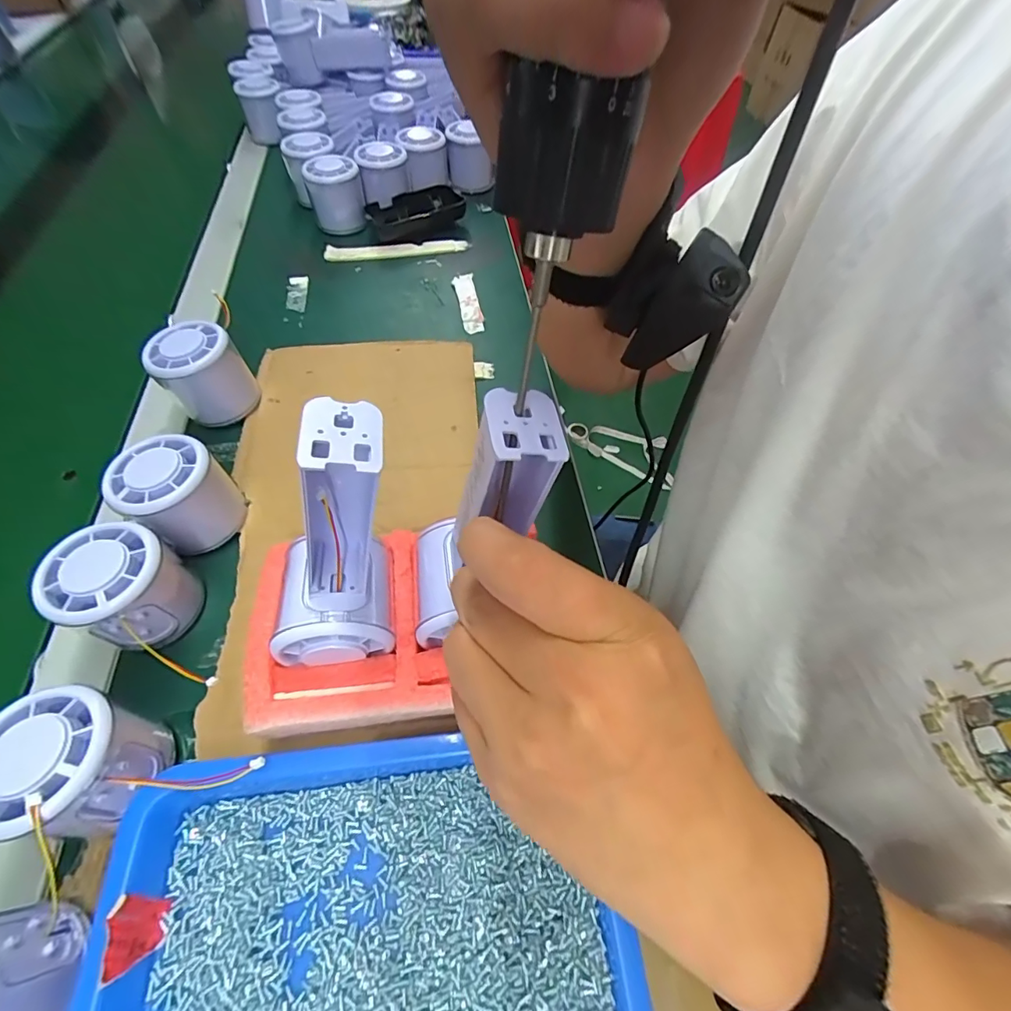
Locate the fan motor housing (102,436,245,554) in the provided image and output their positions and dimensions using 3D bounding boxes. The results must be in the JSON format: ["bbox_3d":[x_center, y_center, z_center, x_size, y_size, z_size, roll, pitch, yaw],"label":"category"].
[{"bbox_3d":[-0.202,-0.007,0.296,0.053,0.054,0.057,35,62,19],"label":"fan motor housing"}]

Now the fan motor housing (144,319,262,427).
[{"bbox_3d":[-0.224,-0.097,0.358,0.059,0.058,0.055,-35,65,-22],"label":"fan motor housing"}]

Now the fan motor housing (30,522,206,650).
[{"bbox_3d":[-0.207,0.045,0.262,0.052,0.054,0.054,1,56,-2],"label":"fan motor housing"}]

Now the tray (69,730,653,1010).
[{"bbox_3d":[-0.057,0.190,0.190,0.216,0.027,0.173,-5,57,-6],"label":"tray"}]

